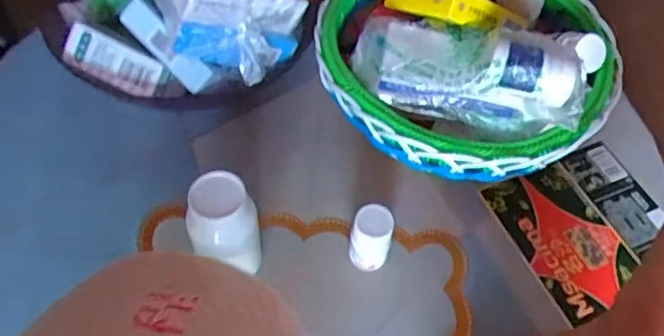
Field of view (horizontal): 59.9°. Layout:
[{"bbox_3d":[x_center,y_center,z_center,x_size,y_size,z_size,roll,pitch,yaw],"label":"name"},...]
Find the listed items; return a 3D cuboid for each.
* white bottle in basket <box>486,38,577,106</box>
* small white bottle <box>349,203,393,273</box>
[{"bbox_3d":[0.145,-0.070,0.419,0.061,0.031,0.032,15,56,7],"label":"white bottle in basket"},{"bbox_3d":[0.031,0.058,0.474,0.032,0.064,0.027,9,56,3],"label":"small white bottle"}]

